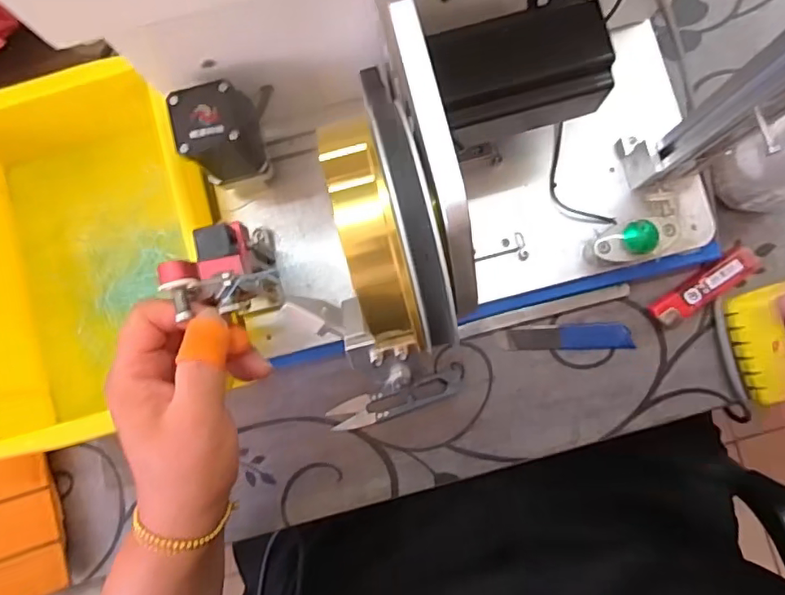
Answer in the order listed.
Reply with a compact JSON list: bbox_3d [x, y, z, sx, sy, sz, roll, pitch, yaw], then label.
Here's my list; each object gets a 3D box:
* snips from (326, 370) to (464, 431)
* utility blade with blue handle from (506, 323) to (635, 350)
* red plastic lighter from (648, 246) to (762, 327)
[{"bbox_3d":[0.003,0.079,0.405,0.104,0.006,0.022,-19,84,2],"label":"snips"},{"bbox_3d":[0.133,0.030,0.401,0.092,0.004,0.019,-1,85,4],"label":"utility blade with blue handle"},{"bbox_3d":[0.228,-0.009,0.387,0.081,0.008,0.022,-37,59,9],"label":"red plastic lighter"}]

